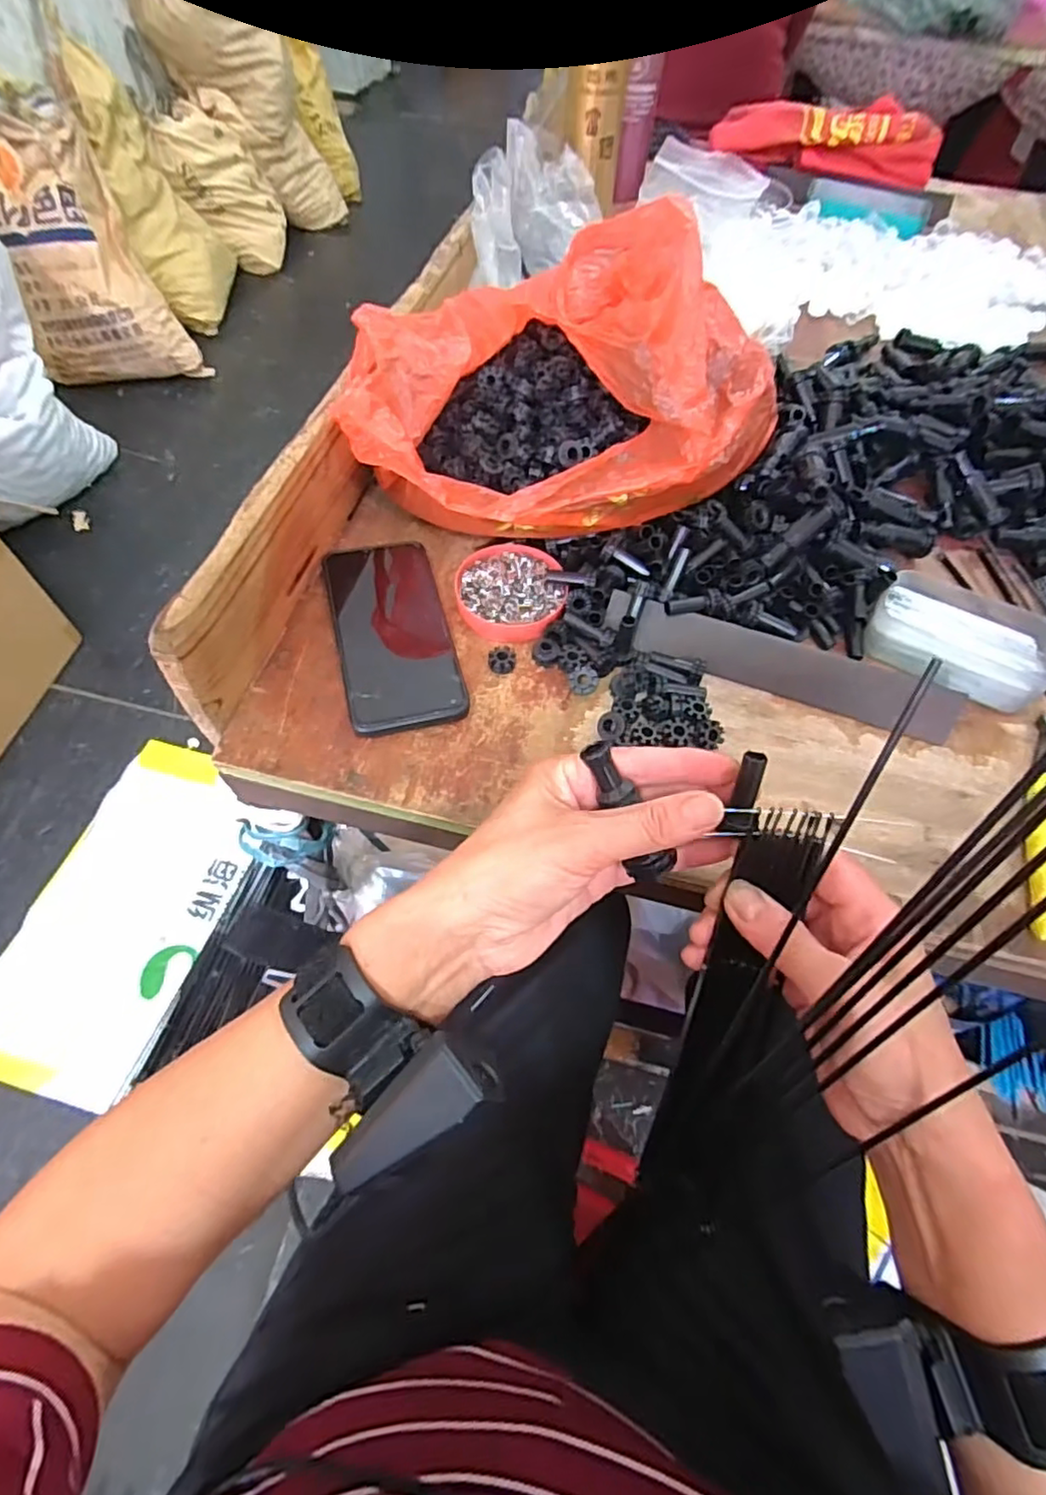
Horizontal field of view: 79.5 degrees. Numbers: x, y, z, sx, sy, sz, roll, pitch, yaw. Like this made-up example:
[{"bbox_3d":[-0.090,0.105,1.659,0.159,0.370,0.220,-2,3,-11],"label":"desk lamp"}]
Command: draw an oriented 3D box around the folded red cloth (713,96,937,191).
[{"bbox_3d":[0.419,-0.849,0.878,0.304,0.064,0.089,15,59,6],"label":"folded red cloth"}]

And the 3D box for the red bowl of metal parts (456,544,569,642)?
[{"bbox_3d":[-0.009,-0.115,0.466,0.077,0.018,0.085,-3,59,-5],"label":"red bowl of metal parts"}]

